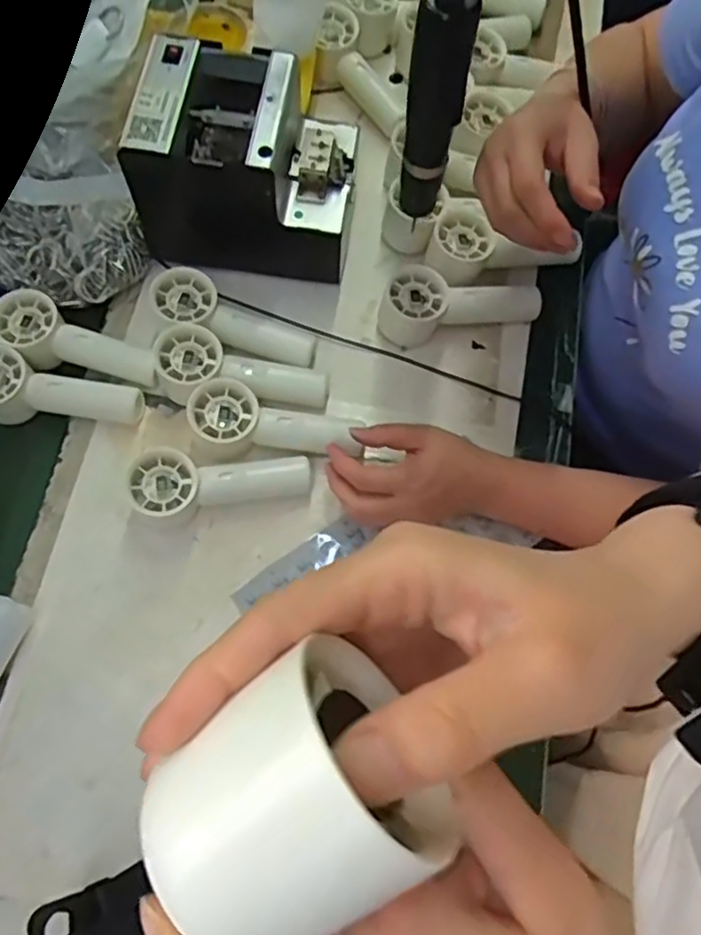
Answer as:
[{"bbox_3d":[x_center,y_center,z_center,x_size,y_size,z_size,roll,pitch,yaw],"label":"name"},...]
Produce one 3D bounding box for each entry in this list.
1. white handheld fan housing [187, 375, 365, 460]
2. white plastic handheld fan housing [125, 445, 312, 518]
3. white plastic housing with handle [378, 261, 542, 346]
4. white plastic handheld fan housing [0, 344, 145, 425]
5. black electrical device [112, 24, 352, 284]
[{"bbox_3d":[-0.064,-0.034,0.588,0.148,0.041,0.056,13,70,-9],"label":"white handheld fan housing"},{"bbox_3d":[-0.107,0.015,0.571,0.144,0.051,0.052,-4,70,-2],"label":"white plastic handheld fan housing"},{"bbox_3d":[0.101,-0.154,0.633,0.147,0.054,0.050,-7,70,-3],"label":"white plastic housing with handle"},{"bbox_3d":[-0.264,-0.061,0.598,0.150,0.045,0.058,14,71,5],"label":"white plastic handheld fan housing"},{"bbox_3d":[-0.091,-0.270,0.617,0.178,0.153,0.123,6,70,2],"label":"black electrical device"}]

